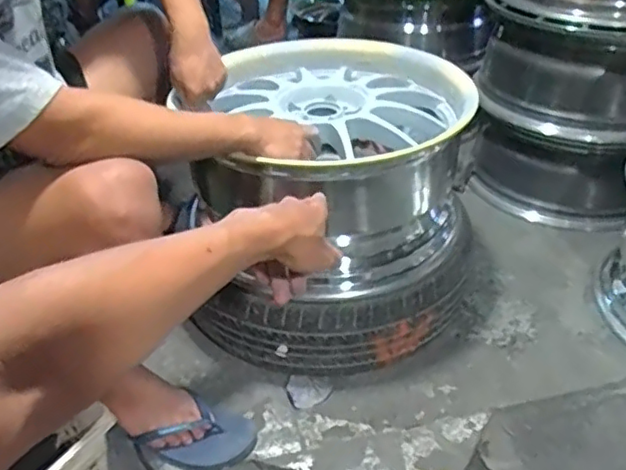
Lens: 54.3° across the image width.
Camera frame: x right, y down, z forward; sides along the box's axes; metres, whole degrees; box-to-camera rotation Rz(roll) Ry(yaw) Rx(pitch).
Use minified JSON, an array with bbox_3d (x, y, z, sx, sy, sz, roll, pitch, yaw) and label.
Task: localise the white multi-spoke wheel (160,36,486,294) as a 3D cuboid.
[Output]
[{"bbox_3d":[0.025,-0.143,1.077,0.441,0.244,0.468,-2,35,1],"label":"white multi-spoke wheel"}]

